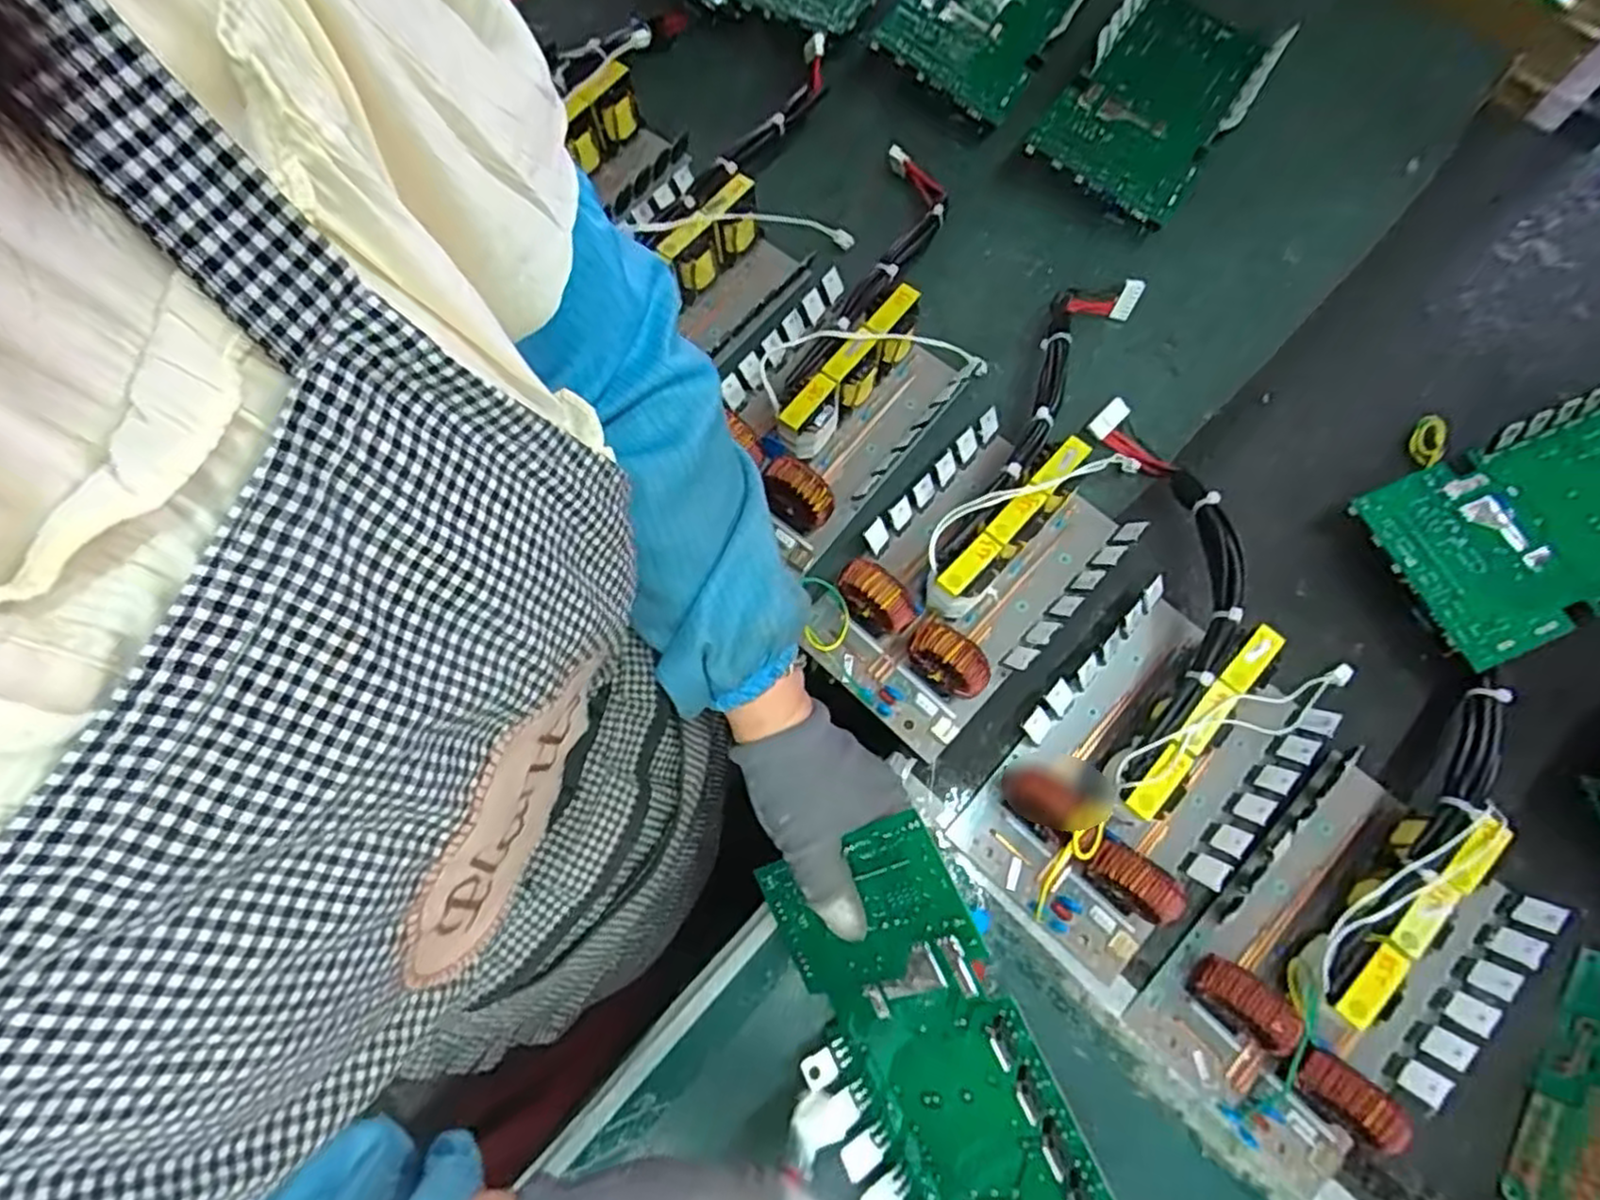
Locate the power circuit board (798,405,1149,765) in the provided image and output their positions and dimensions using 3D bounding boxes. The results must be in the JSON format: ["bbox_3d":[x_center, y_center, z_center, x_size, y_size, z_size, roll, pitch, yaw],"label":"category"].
[{"bbox_3d":[0.107,-0.018,0.478,0.133,0.070,0.215,42,79,12],"label":"power circuit board"}]

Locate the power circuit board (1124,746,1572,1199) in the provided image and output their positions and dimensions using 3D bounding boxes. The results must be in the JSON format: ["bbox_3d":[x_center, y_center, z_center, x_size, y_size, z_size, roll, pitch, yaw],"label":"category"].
[{"bbox_3d":[0.303,0.202,0.400,0.130,0.059,0.208,43,79,12],"label":"power circuit board"}]

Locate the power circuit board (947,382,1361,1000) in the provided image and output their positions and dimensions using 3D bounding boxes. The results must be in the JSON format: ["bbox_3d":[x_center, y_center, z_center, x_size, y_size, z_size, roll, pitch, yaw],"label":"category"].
[{"bbox_3d":[0.212,0.094,0.442,0.235,0.072,0.135,-44,78,-11],"label":"power circuit board"}]

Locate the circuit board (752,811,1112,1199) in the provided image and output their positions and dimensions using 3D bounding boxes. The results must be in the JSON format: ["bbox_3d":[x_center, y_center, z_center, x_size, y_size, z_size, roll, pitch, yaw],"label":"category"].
[{"bbox_3d":[0.060,0.234,0.370,0.123,0.027,0.224,-37,75,37],"label":"circuit board"}]

